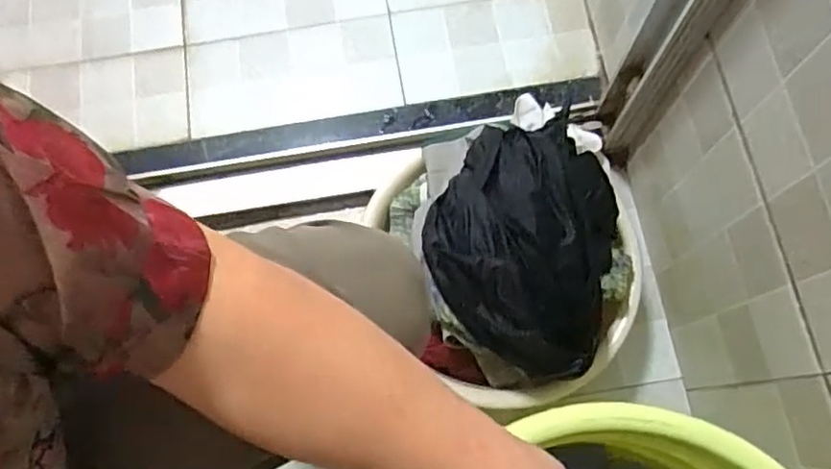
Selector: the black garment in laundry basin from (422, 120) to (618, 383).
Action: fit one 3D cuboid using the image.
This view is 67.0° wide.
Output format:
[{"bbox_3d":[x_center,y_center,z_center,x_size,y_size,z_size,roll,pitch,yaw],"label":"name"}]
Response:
[{"bbox_3d":[0.108,0.010,0.644,0.183,0.069,0.239,13,73,6],"label":"black garment in laundry basin"}]

